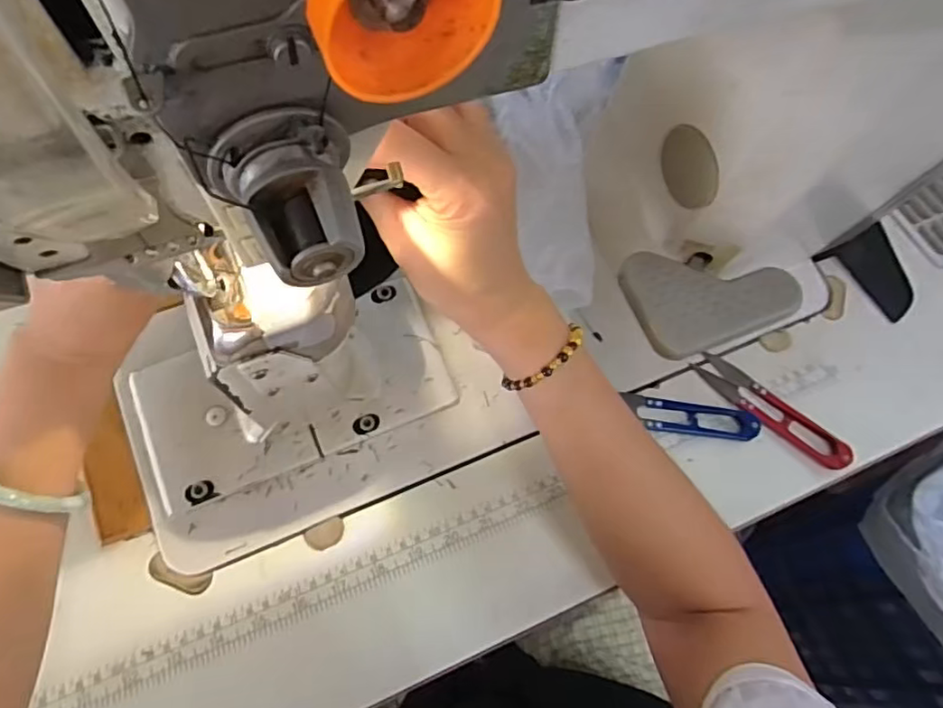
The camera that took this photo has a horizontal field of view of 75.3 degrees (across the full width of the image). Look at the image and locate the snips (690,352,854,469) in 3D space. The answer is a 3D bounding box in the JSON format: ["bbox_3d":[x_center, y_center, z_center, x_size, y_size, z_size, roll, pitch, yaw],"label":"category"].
[{"bbox_3d":[0.209,0.038,0.426,0.025,0.013,0.113,-41,73,-19],"label":"snips"}]

